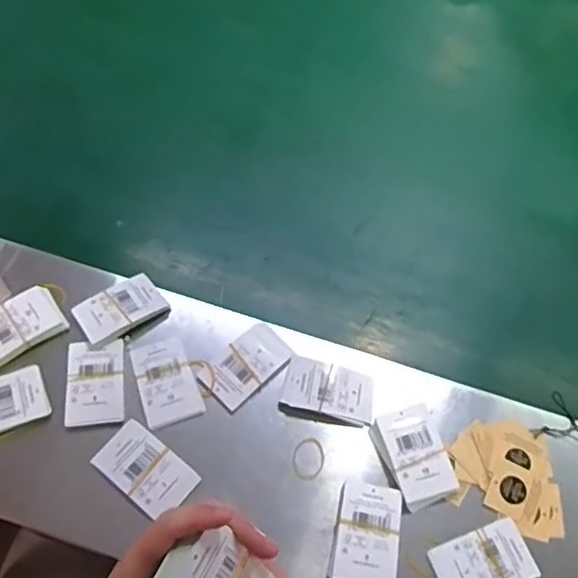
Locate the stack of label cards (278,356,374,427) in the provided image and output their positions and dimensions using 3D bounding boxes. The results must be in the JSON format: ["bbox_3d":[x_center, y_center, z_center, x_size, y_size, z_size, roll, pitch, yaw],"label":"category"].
[{"bbox_3d":[0.037,0.095,0.549,0.081,0.007,0.052,14,59,5],"label":"stack of label cards"}]

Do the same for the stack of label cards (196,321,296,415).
[{"bbox_3d":[-0.039,0.071,0.559,0.083,0.004,0.050,-39,69,-23],"label":"stack of label cards"}]

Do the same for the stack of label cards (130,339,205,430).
[{"bbox_3d":[-0.114,0.084,0.548,0.050,0.005,0.083,-17,62,-13],"label":"stack of label cards"}]

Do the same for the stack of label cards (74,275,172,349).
[{"bbox_3d":[-0.161,0.020,0.575,0.080,0.011,0.051,-30,65,-20],"label":"stack of label cards"}]

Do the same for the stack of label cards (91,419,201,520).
[{"bbox_3d":[-0.122,0.154,0.509,0.082,0.009,0.049,35,63,16],"label":"stack of label cards"}]

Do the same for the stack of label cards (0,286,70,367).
[{"bbox_3d":[-0.255,0.034,0.557,0.084,0.011,0.053,-34,67,-21],"label":"stack of label cards"}]

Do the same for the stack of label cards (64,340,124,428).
[{"bbox_3d":[-0.175,0.085,0.540,0.048,0.009,0.078,-4,59,-6],"label":"stack of label cards"}]

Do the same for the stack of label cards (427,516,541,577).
[{"bbox_3d":[0.158,0.224,0.486,0.079,0.006,0.050,-17,62,-14],"label":"stack of label cards"}]

